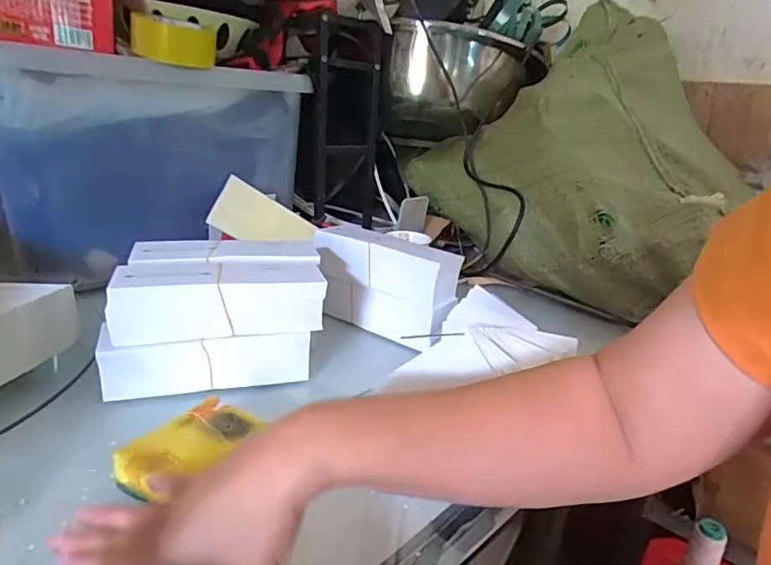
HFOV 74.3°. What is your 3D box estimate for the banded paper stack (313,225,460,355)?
[{"bbox_3d":[-0.002,0.001,0.689,0.200,0.117,0.068,15,21,30],"label":"banded paper stack"}]

